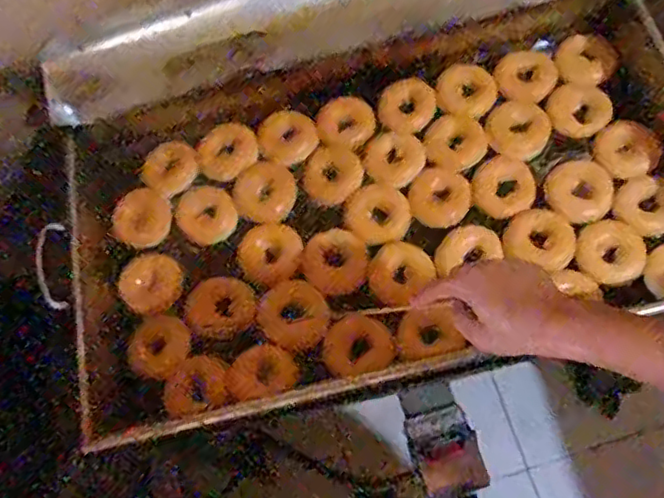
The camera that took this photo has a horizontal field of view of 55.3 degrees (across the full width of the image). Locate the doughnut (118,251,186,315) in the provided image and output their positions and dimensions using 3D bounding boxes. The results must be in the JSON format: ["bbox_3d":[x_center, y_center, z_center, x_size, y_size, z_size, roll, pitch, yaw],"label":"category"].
[{"bbox_3d":[-0.254,0.048,0.897,0.083,0.030,0.088,-1,65,2],"label":"doughnut"}]

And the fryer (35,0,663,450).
[{"bbox_3d":[0.056,-0.118,0.871,0.866,0.228,0.585,-11,65,-3],"label":"fryer"}]

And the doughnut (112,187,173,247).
[{"bbox_3d":[-0.276,-0.045,0.933,0.076,0.031,0.090,9,65,7],"label":"doughnut"}]

